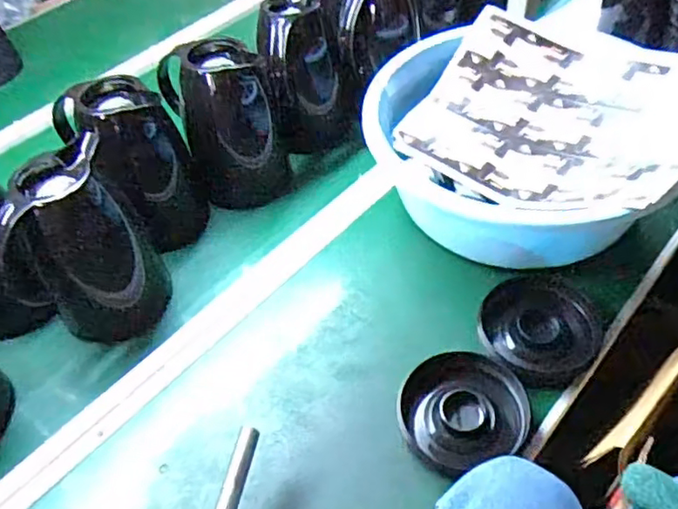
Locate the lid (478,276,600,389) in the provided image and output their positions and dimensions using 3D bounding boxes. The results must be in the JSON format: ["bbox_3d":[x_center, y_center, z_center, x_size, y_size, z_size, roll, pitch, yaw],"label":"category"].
[{"bbox_3d":[0.212,0.079,0.640,0.119,0.016,0.124,-3,48,4],"label":"lid"}]

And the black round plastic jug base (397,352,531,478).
[{"bbox_3d":[0.119,0.149,0.587,0.120,0.030,0.103,-15,49,-7],"label":"black round plastic jug base"}]

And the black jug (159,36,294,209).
[{"bbox_3d":[-0.146,-0.179,0.794,0.134,0.187,0.153,-23,50,-14],"label":"black jug"}]

